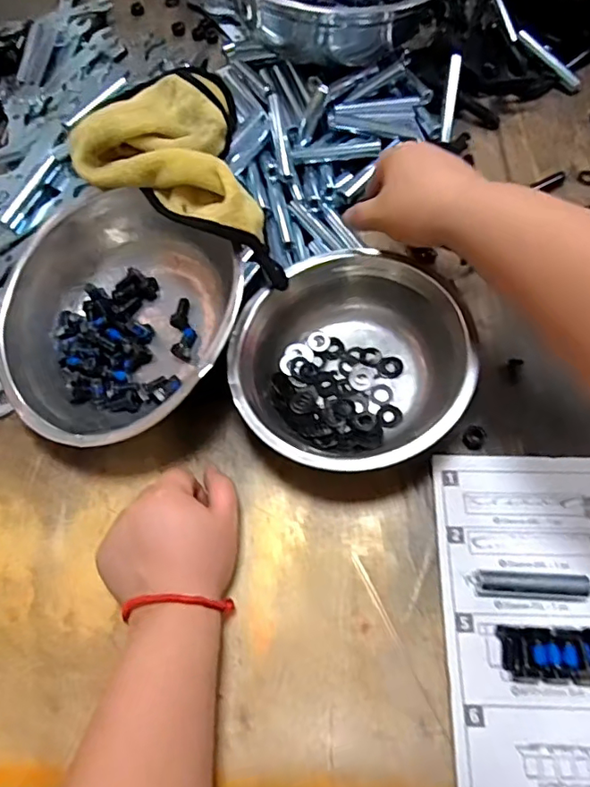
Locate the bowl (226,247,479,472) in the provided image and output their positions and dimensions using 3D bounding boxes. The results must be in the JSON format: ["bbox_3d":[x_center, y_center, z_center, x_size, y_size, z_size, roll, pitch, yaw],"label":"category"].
[{"bbox_3d":[0.042,-0.031,0.434,0.183,0.073,0.152,-2,65,2],"label":"bowl"}]

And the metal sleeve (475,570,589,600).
[{"bbox_3d":[0.166,0.133,0.376,0.077,0.017,0.015,2,65,4],"label":"metal sleeve"}]

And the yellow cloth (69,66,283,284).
[{"bbox_3d":[-0.110,-0.203,0.462,0.143,0.075,0.268,-13,64,-5],"label":"yellow cloth"}]

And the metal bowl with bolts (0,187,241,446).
[{"bbox_3d":[-0.159,-0.063,0.463,0.181,0.073,0.208,17,67,11],"label":"metal bowl with bolts"}]

